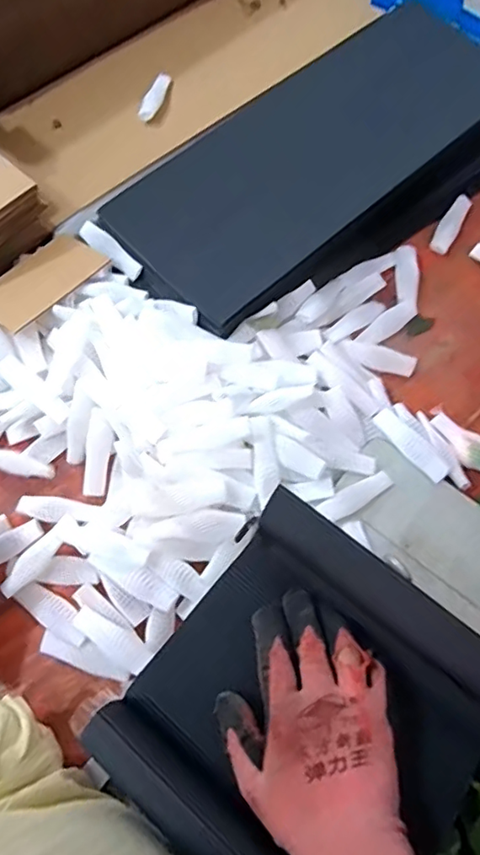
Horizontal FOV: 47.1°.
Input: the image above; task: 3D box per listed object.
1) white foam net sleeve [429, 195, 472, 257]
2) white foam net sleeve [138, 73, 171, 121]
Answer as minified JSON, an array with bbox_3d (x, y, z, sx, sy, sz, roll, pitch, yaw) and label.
[{"bbox_3d":[0.259,-0.250,0.675,0.025,0.008,0.093,26,71,10],"label":"white foam net sleeve"},{"bbox_3d":[-0.111,-0.436,0.722,0.024,0.007,0.093,13,69,5],"label":"white foam net sleeve"}]

